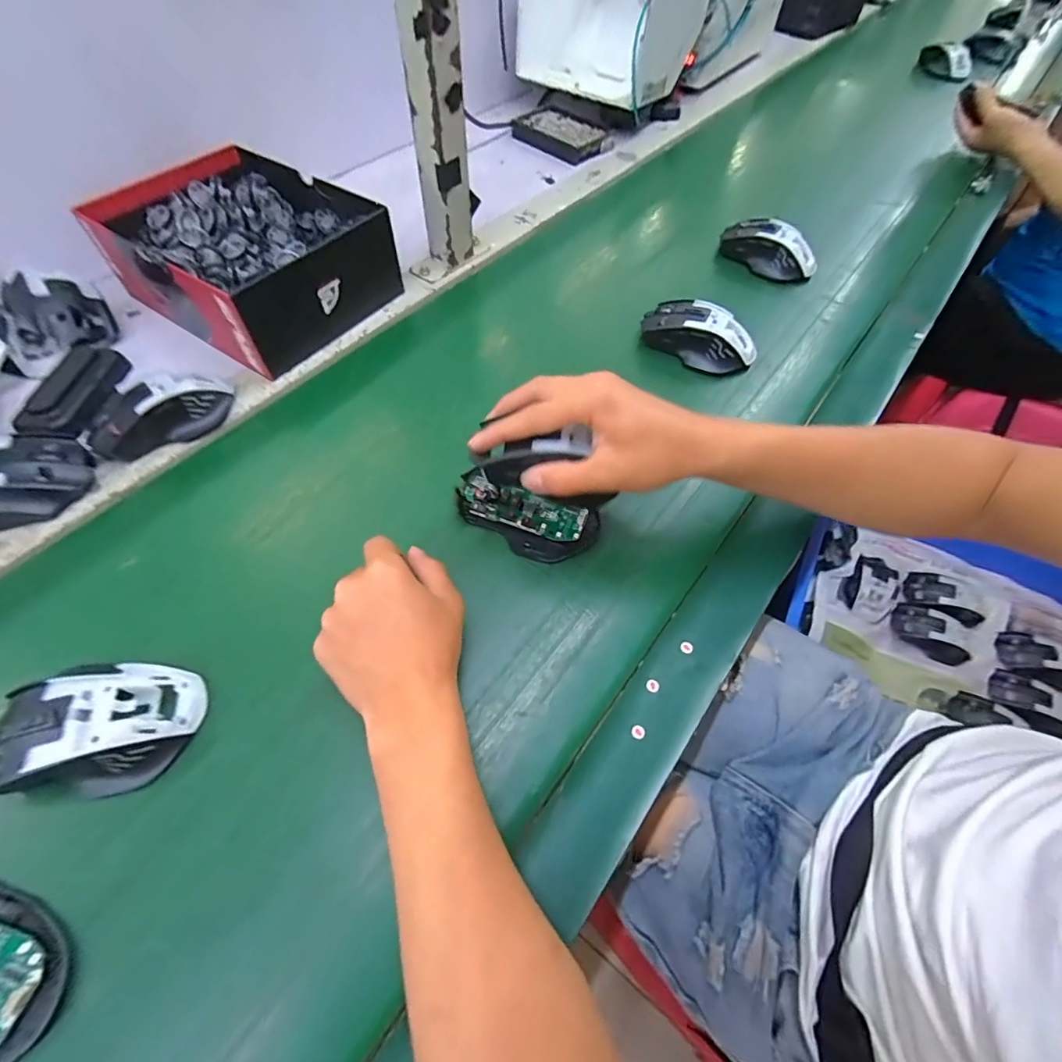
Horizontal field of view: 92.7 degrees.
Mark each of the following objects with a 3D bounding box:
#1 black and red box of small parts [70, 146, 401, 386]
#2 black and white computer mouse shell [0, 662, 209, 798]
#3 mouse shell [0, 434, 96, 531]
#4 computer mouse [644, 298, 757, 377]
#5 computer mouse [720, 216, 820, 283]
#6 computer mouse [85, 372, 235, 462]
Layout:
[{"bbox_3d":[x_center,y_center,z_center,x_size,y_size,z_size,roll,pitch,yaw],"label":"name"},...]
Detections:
[{"bbox_3d":[-0.288,-0.286,0.525,0.250,0.082,0.192,31,62,17],"label":"black and red box of small parts"},{"bbox_3d":[-0.262,0.114,0.302,0.109,0.036,0.073,-2,58,-4],"label":"black and white computer mouse shell"},{"bbox_3d":[-0.407,-0.039,0.394,0.108,0.036,0.070,-17,60,-12],"label":"mouse shell"},{"bbox_3d":[0.173,-0.202,0.517,0.118,0.039,0.068,25,60,13],"label":"computer mouse"},{"bbox_3d":[0.286,-0.342,0.609,0.118,0.041,0.061,34,63,18],"label":"computer mouse"},{"bbox_3d":[-0.323,-0.106,0.439,0.117,0.038,0.065,-24,62,-16],"label":"computer mouse"}]

